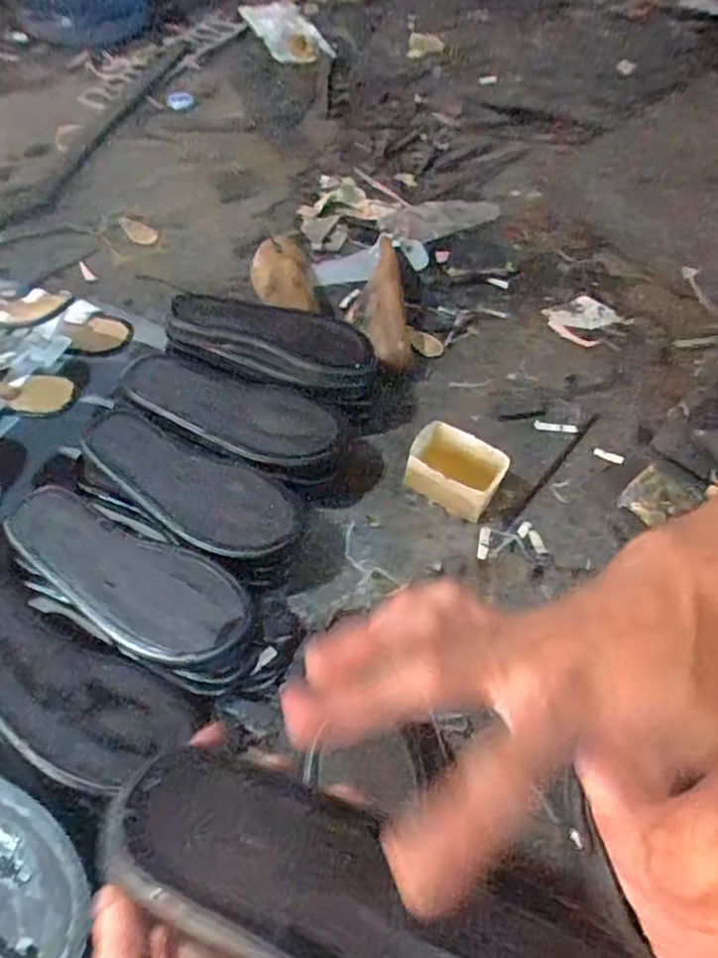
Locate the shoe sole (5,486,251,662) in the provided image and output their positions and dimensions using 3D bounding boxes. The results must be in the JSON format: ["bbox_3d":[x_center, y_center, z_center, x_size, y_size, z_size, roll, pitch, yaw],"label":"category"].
[{"bbox_3d":[-0.211,0.084,0.553,0.238,0.015,0.091,25,58,13],"label":"shoe sole"}]

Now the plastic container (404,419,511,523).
[{"bbox_3d":[0.103,-0.009,0.689,0.101,0.058,0.066,29,59,15],"label":"plastic container"}]

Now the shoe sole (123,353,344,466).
[{"bbox_3d":[-0.138,-0.061,0.676,0.241,0.043,0.095,16,57,7],"label":"shoe sole"}]

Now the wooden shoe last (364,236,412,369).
[{"bbox_3d":[0.038,-0.231,0.835,0.061,0.057,0.222,2,56,-2],"label":"wooden shoe last"}]

